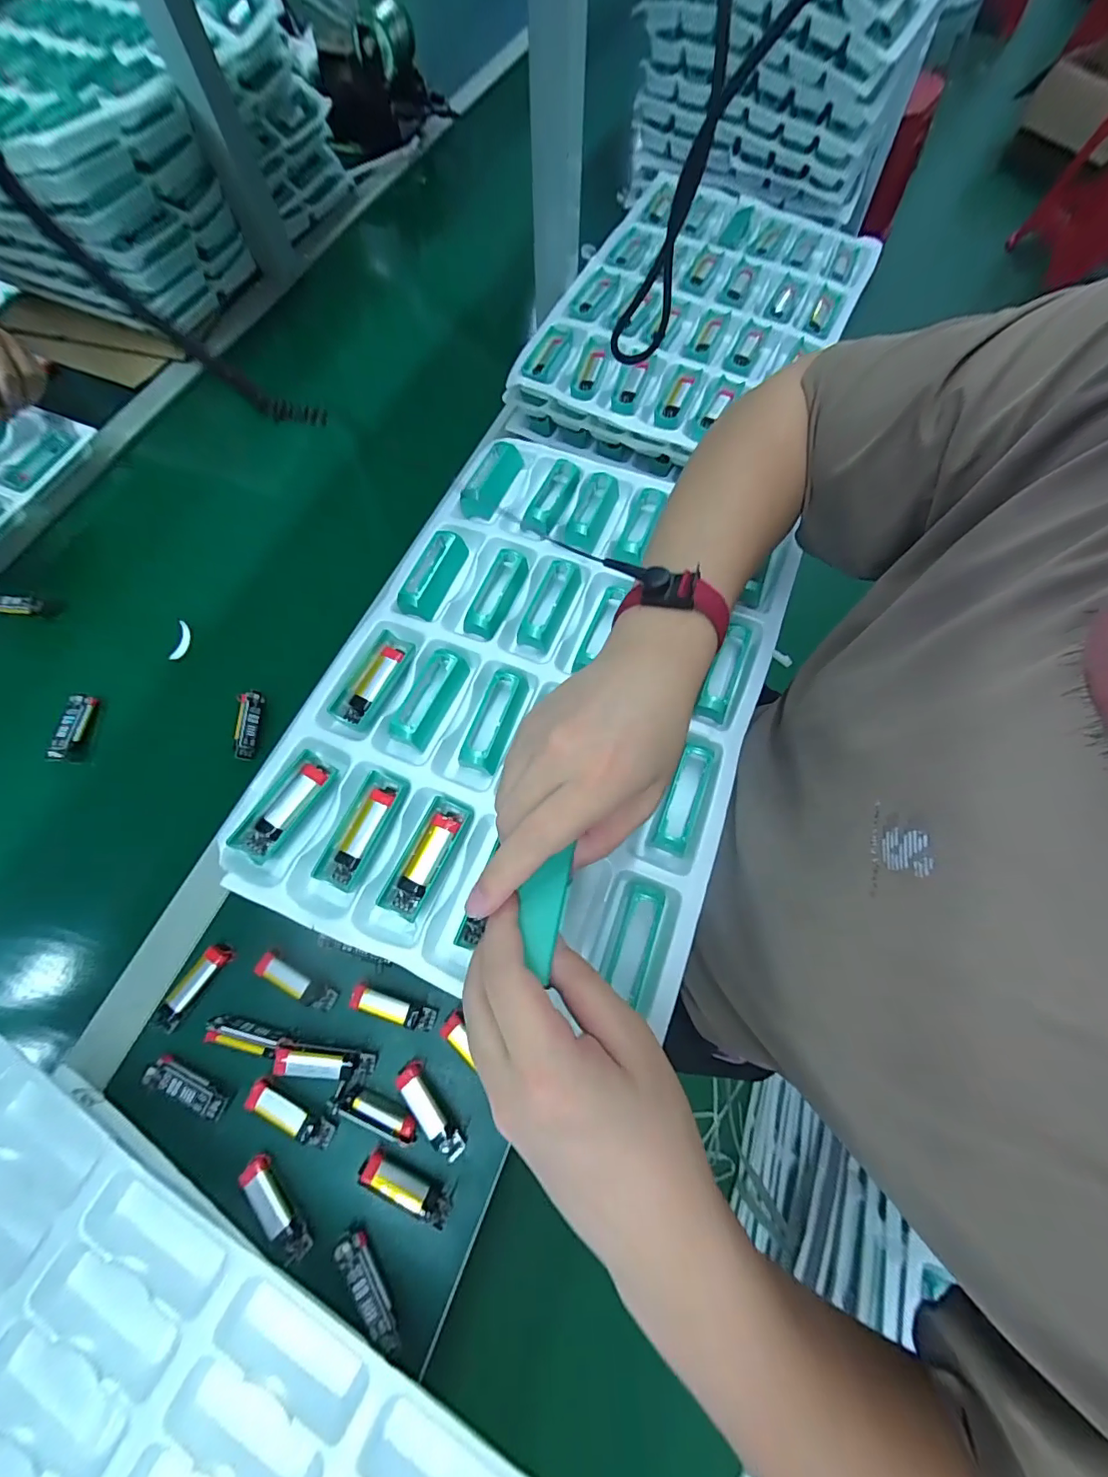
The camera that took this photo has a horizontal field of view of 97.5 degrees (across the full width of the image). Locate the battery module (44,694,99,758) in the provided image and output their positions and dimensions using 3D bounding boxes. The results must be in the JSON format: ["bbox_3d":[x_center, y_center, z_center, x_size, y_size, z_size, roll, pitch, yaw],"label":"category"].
[{"bbox_3d":[-0.464,-0.012,0.466,0.020,0.012,0.065,6,68,1],"label":"battery module"}]

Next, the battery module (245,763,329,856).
[{"bbox_3d":[-0.188,0.048,0.340,0.017,0.008,0.070,32,73,11],"label":"battery module"}]

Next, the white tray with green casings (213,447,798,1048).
[{"bbox_3d":[-0.009,-0.048,0.383,0.315,0.030,0.444,21,69,7],"label":"white tray with green casings"}]

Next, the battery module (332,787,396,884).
[{"bbox_3d":[-0.132,0.065,0.337,0.017,0.010,0.070,21,71,7],"label":"battery module"}]

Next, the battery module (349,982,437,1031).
[{"bbox_3d":[-0.126,0.211,0.380,0.067,0.013,0.018,16,71,6],"label":"battery module"}]

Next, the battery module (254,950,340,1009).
[{"bbox_3d":[-0.205,0.193,0.385,0.070,0.017,0.017,26,72,9],"label":"battery module"}]

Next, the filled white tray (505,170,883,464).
[{"bbox_3d":[0.188,-0.527,0.598,0.313,0.048,0.467,25,72,8],"label":"filled white tray"}]

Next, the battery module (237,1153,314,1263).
[{"bbox_3d":[-0.193,0.325,0.336,0.017,0.012,0.069,-41,75,-14],"label":"battery module"}]

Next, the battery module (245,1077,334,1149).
[{"bbox_3d":[-0.193,0.274,0.355,0.069,0.010,0.020,23,71,8],"label":"battery module"}]

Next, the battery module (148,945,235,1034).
[{"bbox_3d":[-0.287,0.196,0.383,0.021,0.010,0.068,32,73,11],"label":"battery module"}]

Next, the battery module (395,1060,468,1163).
[{"bbox_3d":[-0.092,0.273,0.354,0.019,0.015,0.070,-36,74,-12],"label":"battery module"}]

